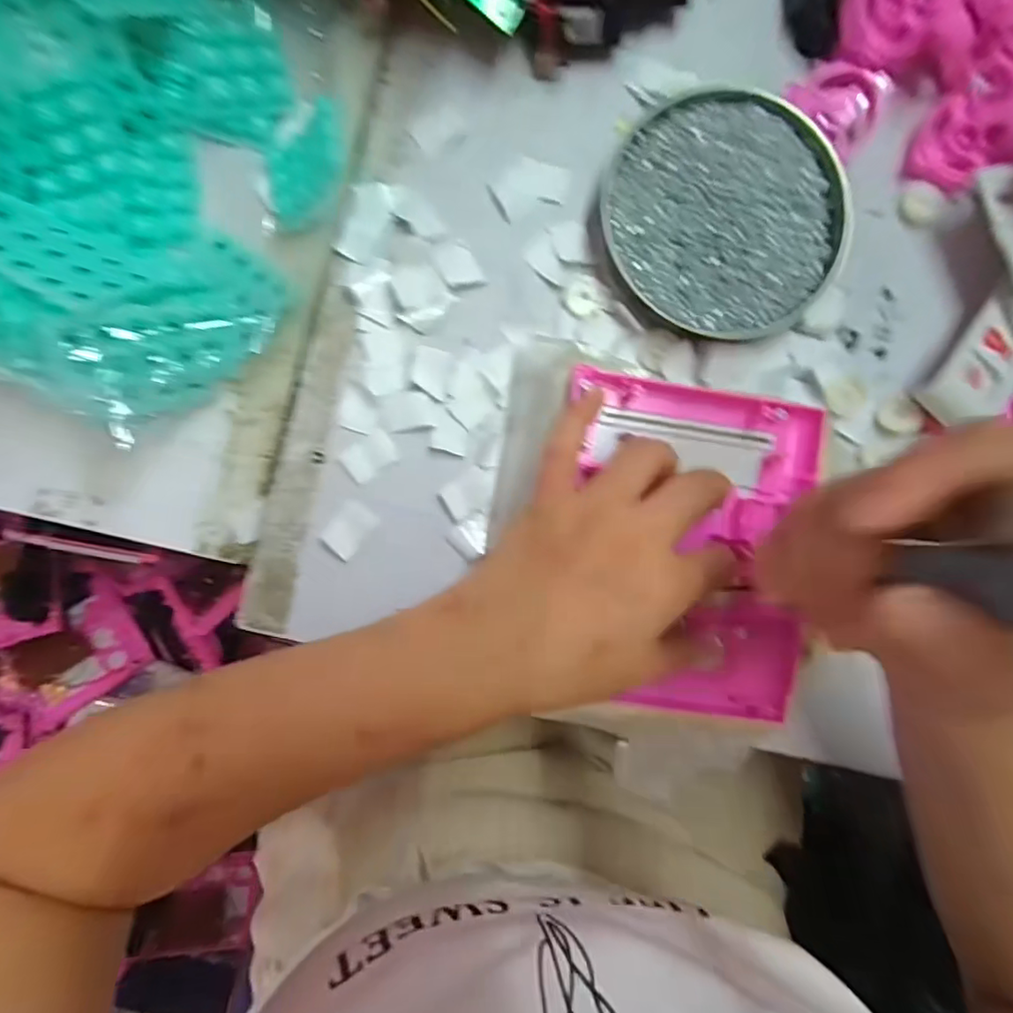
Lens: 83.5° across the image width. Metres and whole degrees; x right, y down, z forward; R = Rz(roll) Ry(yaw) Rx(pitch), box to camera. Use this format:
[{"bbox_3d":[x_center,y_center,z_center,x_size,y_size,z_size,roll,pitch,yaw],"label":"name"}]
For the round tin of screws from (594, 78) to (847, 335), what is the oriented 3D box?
[{"bbox_3d":[0.123,-0.163,0.321,0.135,0.022,0.125,0,90,-5],"label":"round tin of screws"}]

